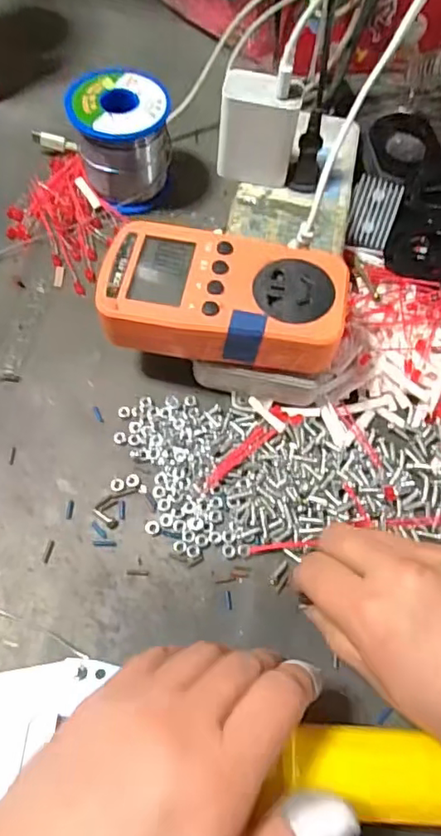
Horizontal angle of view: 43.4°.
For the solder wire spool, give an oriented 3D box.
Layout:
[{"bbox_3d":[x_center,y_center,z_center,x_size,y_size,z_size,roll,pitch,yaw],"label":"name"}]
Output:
[{"bbox_3d":[-0.067,-0.189,0.378,0.065,0.060,0.067,-5,65,-5],"label":"solder wire spool"}]

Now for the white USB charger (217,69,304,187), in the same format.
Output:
[{"bbox_3d":[0.024,-0.179,0.347,0.046,0.055,0.029,9,65,1],"label":"white USB charger"}]

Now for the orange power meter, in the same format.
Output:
[{"bbox_3d":[0.002,-0.065,0.297,0.124,0.028,0.067,11,65,3],"label":"orange power meter"}]

